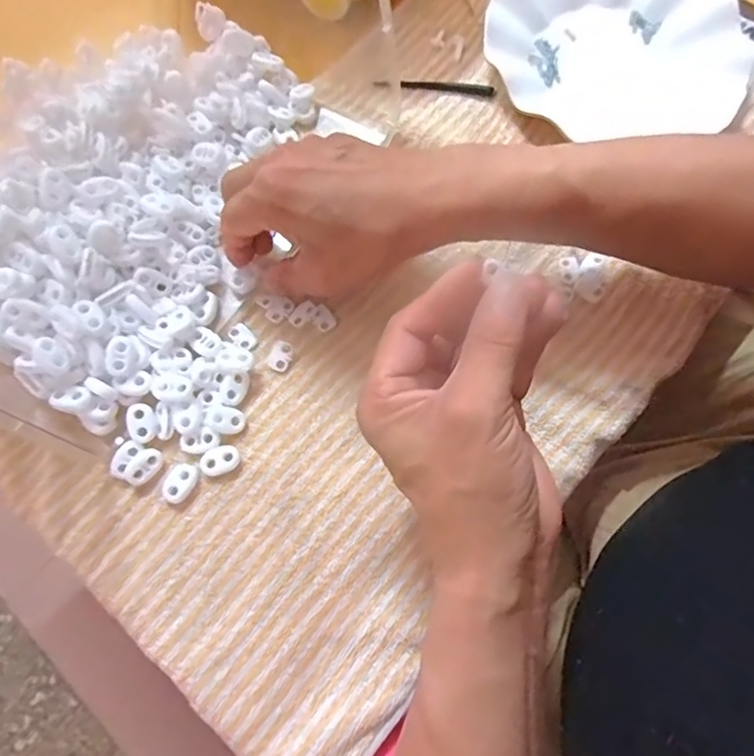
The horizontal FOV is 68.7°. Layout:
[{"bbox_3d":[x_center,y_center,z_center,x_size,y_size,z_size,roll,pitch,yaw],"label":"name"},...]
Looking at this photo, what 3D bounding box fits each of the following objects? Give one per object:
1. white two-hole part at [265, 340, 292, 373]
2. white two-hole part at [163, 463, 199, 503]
[{"bbox_3d":[-0.059,-0.013,0.337,0.014,0.004,0.018,27,74,7],"label":"white two-hole part"},{"bbox_3d":[-0.112,0.059,0.313,0.015,0.004,0.022,27,74,7],"label":"white two-hole part"}]

